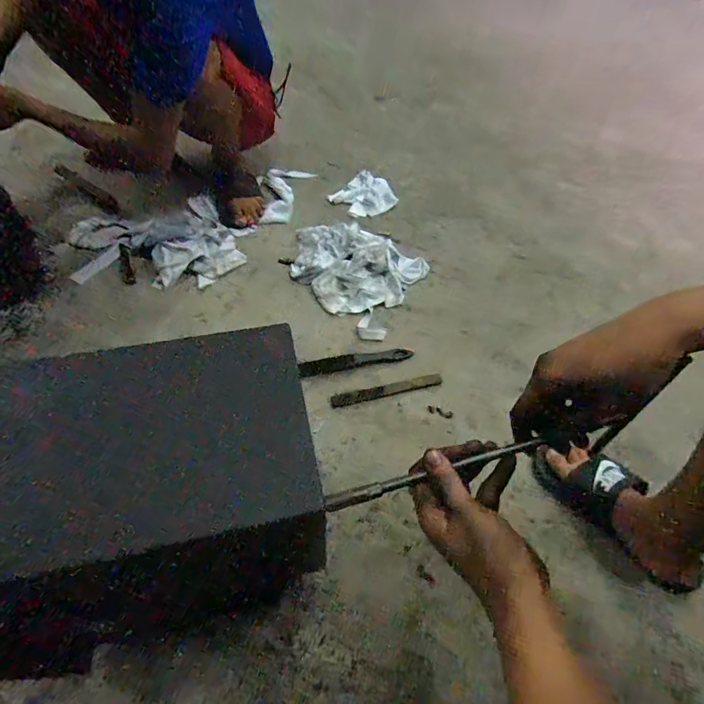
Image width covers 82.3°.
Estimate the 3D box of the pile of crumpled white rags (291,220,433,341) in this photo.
[{"bbox_3d":[0.016,-0.220,1.013,0.352,0.066,0.291,38,60,20],"label":"pile of crumpled white rags"}]

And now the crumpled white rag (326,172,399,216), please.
[{"bbox_3d":[0.043,-0.475,1.227,0.177,0.028,0.155,37,78,21],"label":"crumpled white rag"}]

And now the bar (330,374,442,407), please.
[{"bbox_3d":[0.076,0.081,0.844,0.243,0.008,0.028,-12,57,-13],"label":"bar"}]

